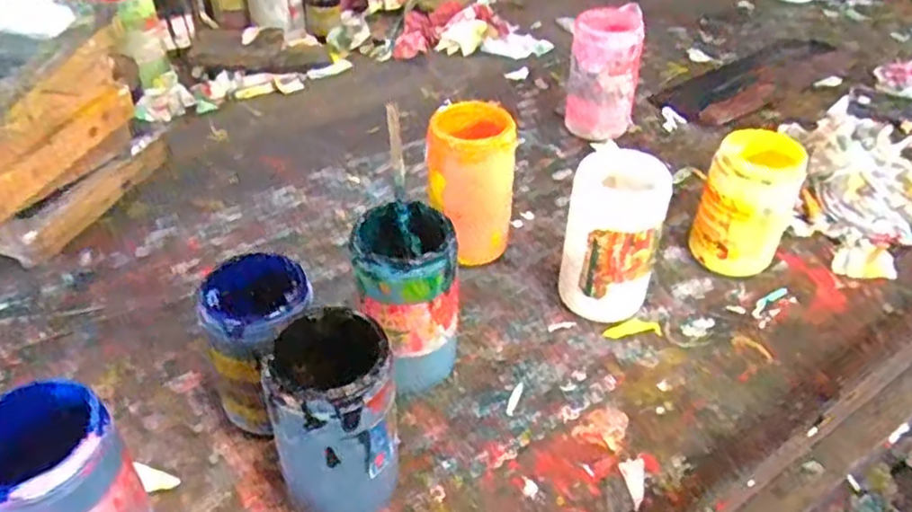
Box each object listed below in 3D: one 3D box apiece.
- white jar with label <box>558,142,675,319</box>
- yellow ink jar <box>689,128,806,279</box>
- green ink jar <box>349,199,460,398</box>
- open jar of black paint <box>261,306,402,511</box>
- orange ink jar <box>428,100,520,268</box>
[{"bbox_3d":[0.163,-0.015,0.753,0.101,0.160,0.100,11,42,11],"label":"white jar with label"},{"bbox_3d":[0.324,-0.057,0.805,0.093,0.163,0.087,1,41,-1],"label":"yellow ink jar"},{"bbox_3d":[-0.046,0.045,0.665,0.090,0.170,0.082,1,41,-1],"label":"green ink jar"},{"bbox_3d":[-0.091,0.129,0.570,0.092,0.169,0.099,1,41,-1],"label":"open jar of black paint"},{"bbox_3d":[0.018,-0.077,0.816,0.096,0.171,0.098,5,41,3],"label":"orange ink jar"}]

